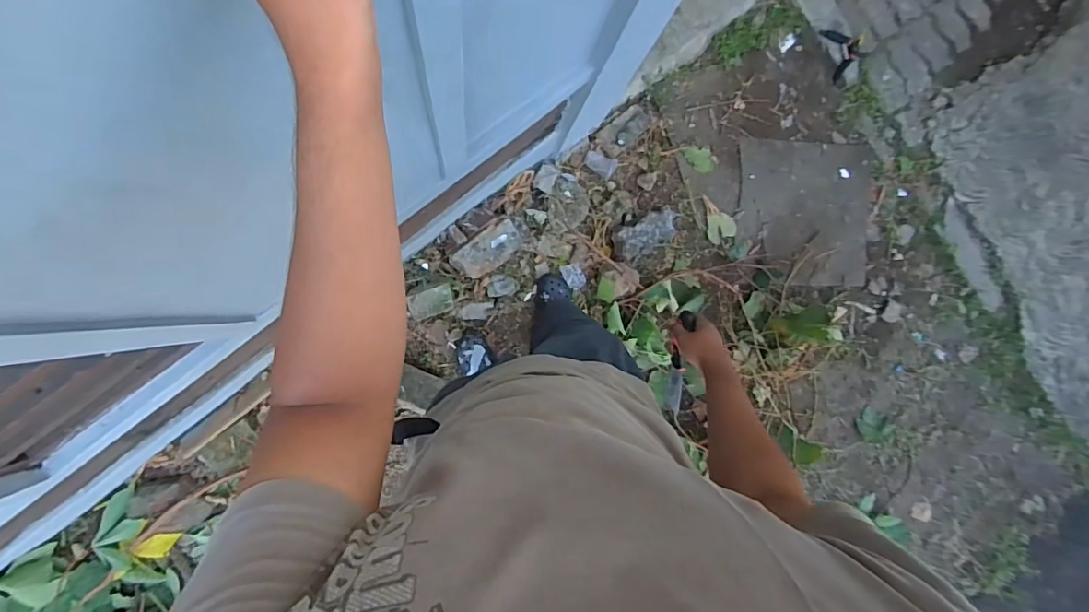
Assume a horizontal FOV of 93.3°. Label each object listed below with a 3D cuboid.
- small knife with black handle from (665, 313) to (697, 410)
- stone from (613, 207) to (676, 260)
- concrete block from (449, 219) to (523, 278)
[{"bbox_3d":[0.237,0.102,0.906,0.024,0.042,0.208,-8,124,-8],"label":"small knife with black handle"},{"bbox_3d":[0.327,-0.228,1.637,0.233,0.080,0.106,-27,94,-7],"label":"stone"},{"bbox_3d":[-0.163,-0.159,1.491,0.210,0.052,0.103,-34,94,-7],"label":"concrete block"}]

